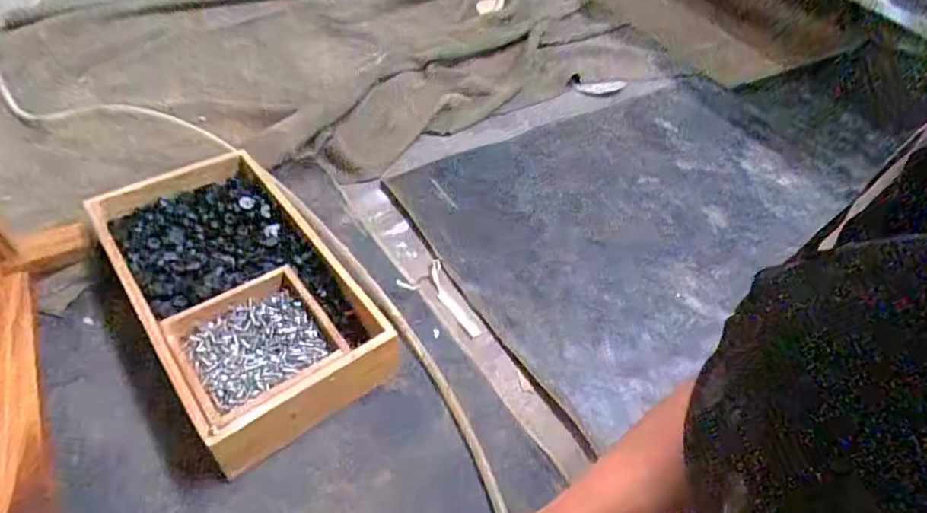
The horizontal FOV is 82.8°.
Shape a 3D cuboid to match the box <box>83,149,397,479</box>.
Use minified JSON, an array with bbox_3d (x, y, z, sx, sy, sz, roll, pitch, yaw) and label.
[{"bbox_3d":[-0.257,0.042,0.611,0.202,0.092,0.377,-30,58,-29],"label":"box"}]

